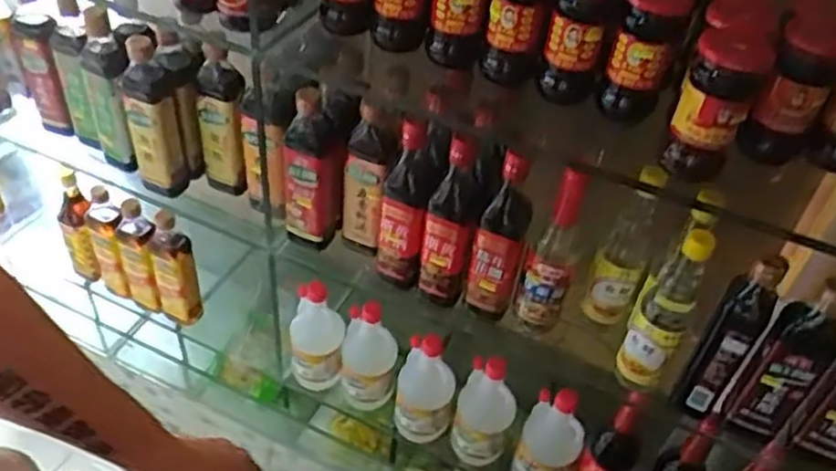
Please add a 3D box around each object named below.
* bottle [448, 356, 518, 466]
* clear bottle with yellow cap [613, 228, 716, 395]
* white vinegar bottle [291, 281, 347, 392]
[{"bbox_3d":[0.105,0.273,1.136,0.087,0.205,0.072,18,43,13],"label":"bottle"},{"bbox_3d":[0.294,0.084,0.866,0.058,0.250,0.061,23,44,17],"label":"clear bottle with yellow cap"},{"bbox_3d":[-0.171,0.175,1.227,0.084,0.184,0.079,4,42,-3],"label":"white vinegar bottle"}]

